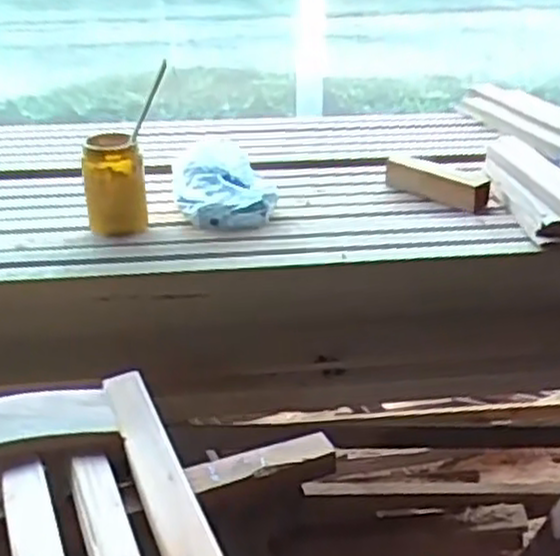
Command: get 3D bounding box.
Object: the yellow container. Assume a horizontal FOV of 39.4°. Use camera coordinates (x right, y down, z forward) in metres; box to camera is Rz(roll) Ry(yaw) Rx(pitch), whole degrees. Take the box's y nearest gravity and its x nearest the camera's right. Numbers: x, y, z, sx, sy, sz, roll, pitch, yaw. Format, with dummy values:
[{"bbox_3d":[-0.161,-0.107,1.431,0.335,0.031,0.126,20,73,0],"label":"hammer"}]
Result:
[{"bbox_3d":[-0.255,-0.143,1.207,0.092,0.133,0.085,-6,29,-14],"label":"yellow container"}]

